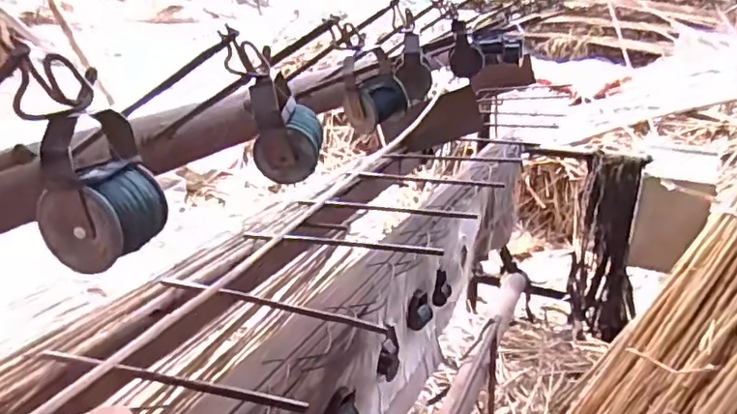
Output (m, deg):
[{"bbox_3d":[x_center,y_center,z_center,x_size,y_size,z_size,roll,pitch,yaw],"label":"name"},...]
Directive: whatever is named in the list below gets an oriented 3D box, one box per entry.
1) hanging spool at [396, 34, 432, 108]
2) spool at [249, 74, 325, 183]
[{"bbox_3d":[0.056,-0.164,0.698,0.040,0.079,0.021,3,22,3],"label":"hanging spool"},{"bbox_3d":[-0.060,-0.060,0.441,0.050,0.071,0.046,1,22,-2],"label":"spool"}]

